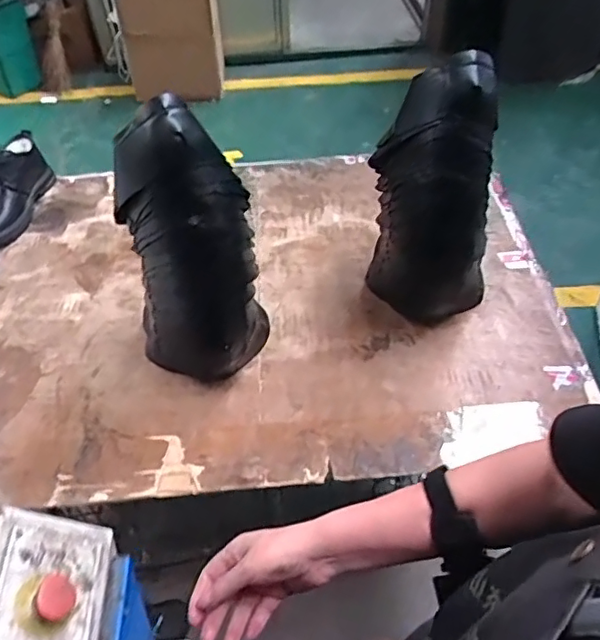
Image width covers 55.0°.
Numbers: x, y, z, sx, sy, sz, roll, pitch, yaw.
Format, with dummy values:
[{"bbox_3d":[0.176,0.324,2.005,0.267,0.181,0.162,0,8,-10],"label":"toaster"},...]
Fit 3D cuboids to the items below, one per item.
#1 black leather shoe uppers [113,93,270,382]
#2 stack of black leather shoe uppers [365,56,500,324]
[{"bbox_3d":[-0.155,-0.071,0.812,0.178,0.423,0.154,17,51,15],"label":"black leather shoe uppers"},{"bbox_3d":[0.210,-0.175,0.906,0.173,0.430,0.155,4,48,5],"label":"stack of black leather shoe uppers"}]

